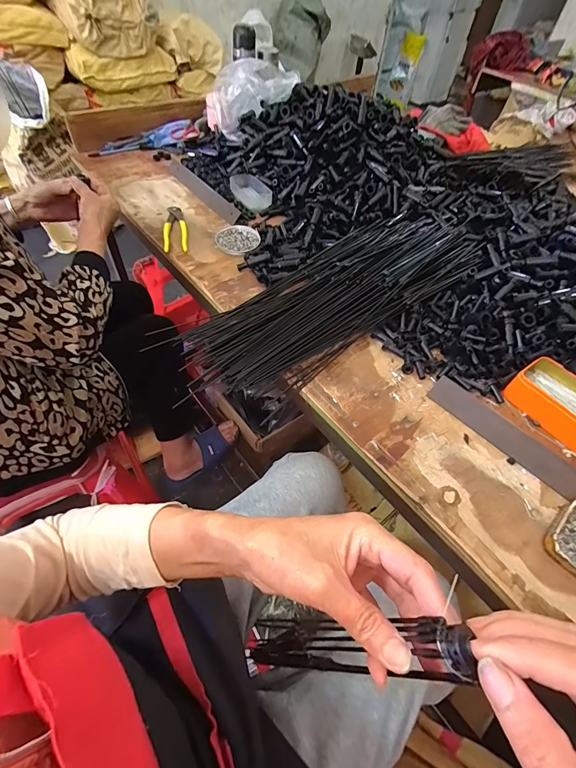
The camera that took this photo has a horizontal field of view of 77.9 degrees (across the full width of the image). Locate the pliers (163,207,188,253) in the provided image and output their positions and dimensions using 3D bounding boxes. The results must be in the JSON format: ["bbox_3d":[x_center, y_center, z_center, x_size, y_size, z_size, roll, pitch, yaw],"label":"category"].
[{"bbox_3d":[-0.242,-0.331,0.759,0.046,0.022,0.161,-7,53,-11],"label":"pliers"}]

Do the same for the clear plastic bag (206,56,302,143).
[{"bbox_3d":[-0.113,-0.748,0.925,0.269,0.123,0.122,-12,47,20],"label":"clear plastic bag"}]

